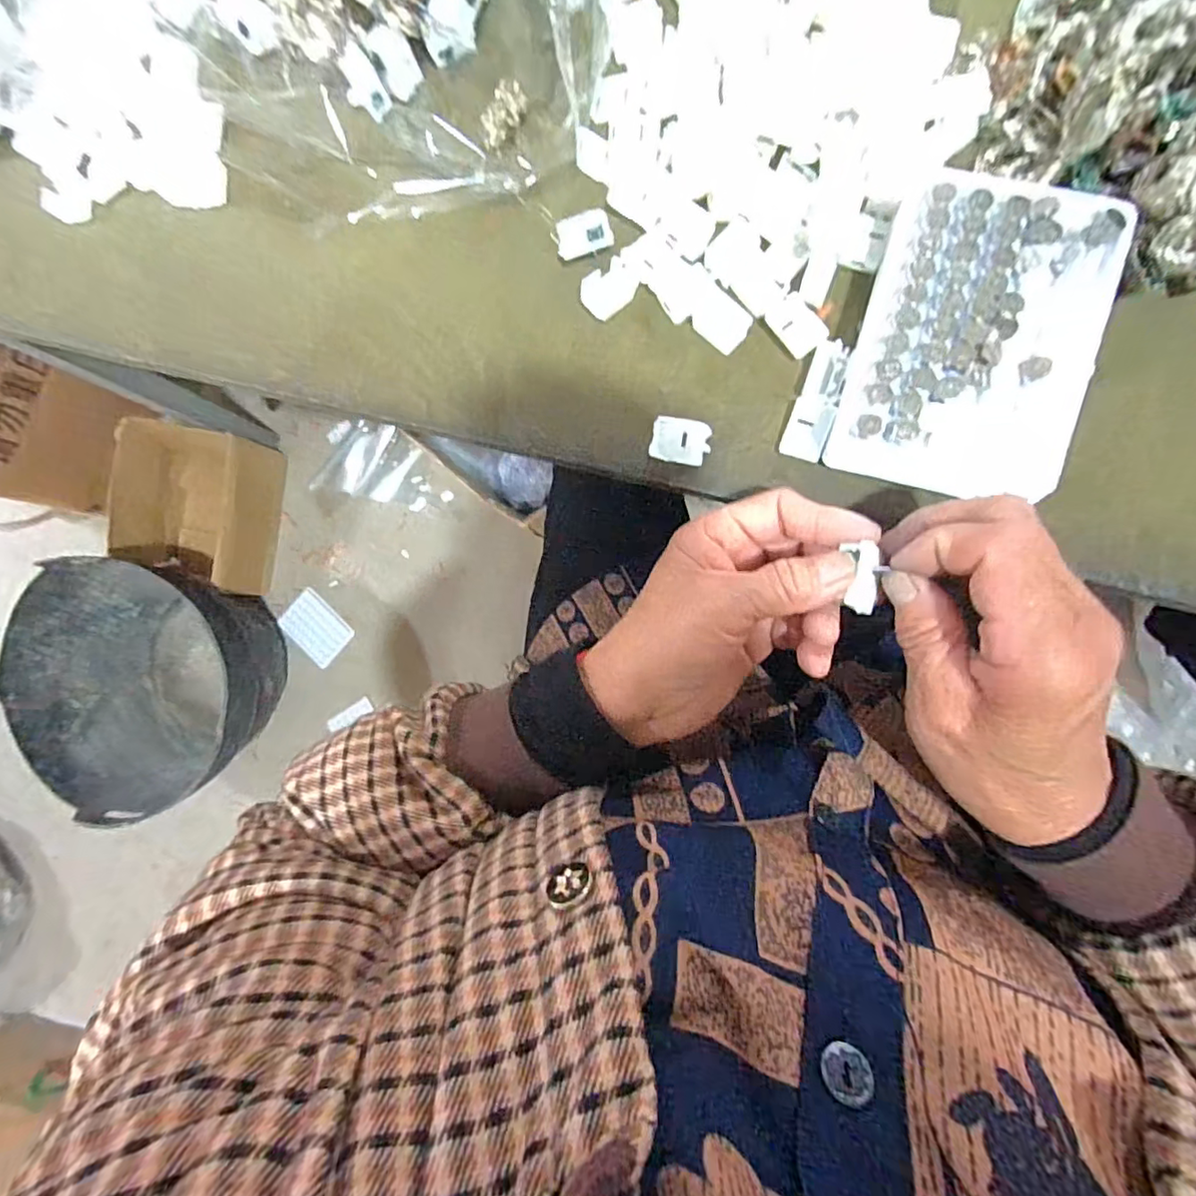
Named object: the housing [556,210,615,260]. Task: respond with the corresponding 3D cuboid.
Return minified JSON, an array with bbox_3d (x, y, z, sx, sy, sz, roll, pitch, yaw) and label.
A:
[{"bbox_3d":[-0.007,-0.185,0.290,0.028,0.008,0.018,-9,114,10],"label":"housing"}]

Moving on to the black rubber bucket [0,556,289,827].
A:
[{"bbox_3d":[-0.760,0.150,0.991,0.433,0.239,0.392,10,89,8],"label":"black rubber bucket"}]

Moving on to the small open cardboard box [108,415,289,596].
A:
[{"bbox_3d":[-0.727,-0.168,1.052,0.233,0.152,0.267,14,90,8],"label":"small open cardboard box"}]

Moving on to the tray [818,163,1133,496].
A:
[{"bbox_3d":[0.169,-0.118,0.259,0.094,0.025,0.134,18,90,8],"label":"tray"}]

